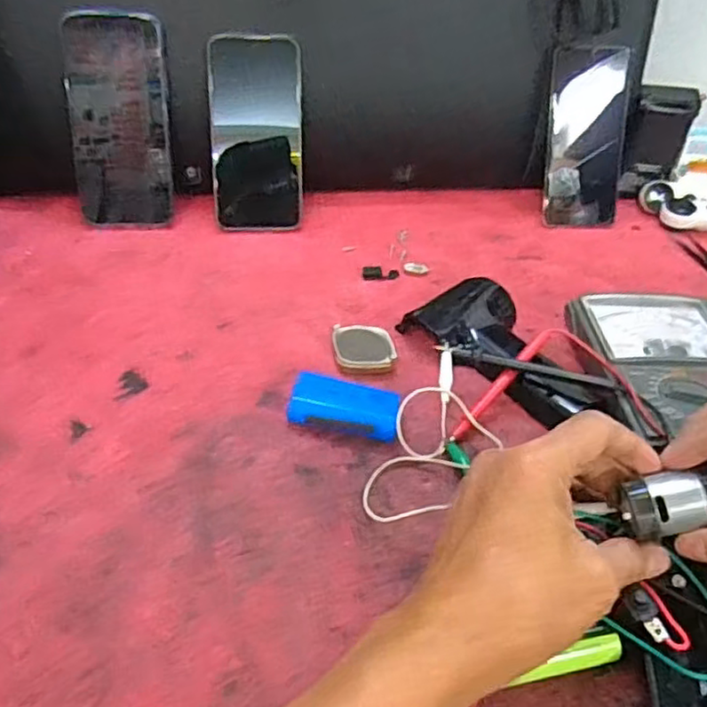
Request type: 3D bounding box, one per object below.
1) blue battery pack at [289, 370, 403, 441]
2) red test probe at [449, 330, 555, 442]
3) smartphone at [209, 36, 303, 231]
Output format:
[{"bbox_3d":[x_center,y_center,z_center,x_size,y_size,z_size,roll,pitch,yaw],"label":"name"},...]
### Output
[{"bbox_3d":[-0.005,0.032,0.405,0.063,0.024,0.031,7,40,3],"label":"blue battery pack"},{"bbox_3d":[0.097,0.019,0.431,0.009,0.008,0.109,32,62,30],"label":"red test probe"},{"bbox_3d":[-0.085,-0.191,0.583,0.077,0.159,0.010,-2,13,-8],"label":"smartphone"}]

